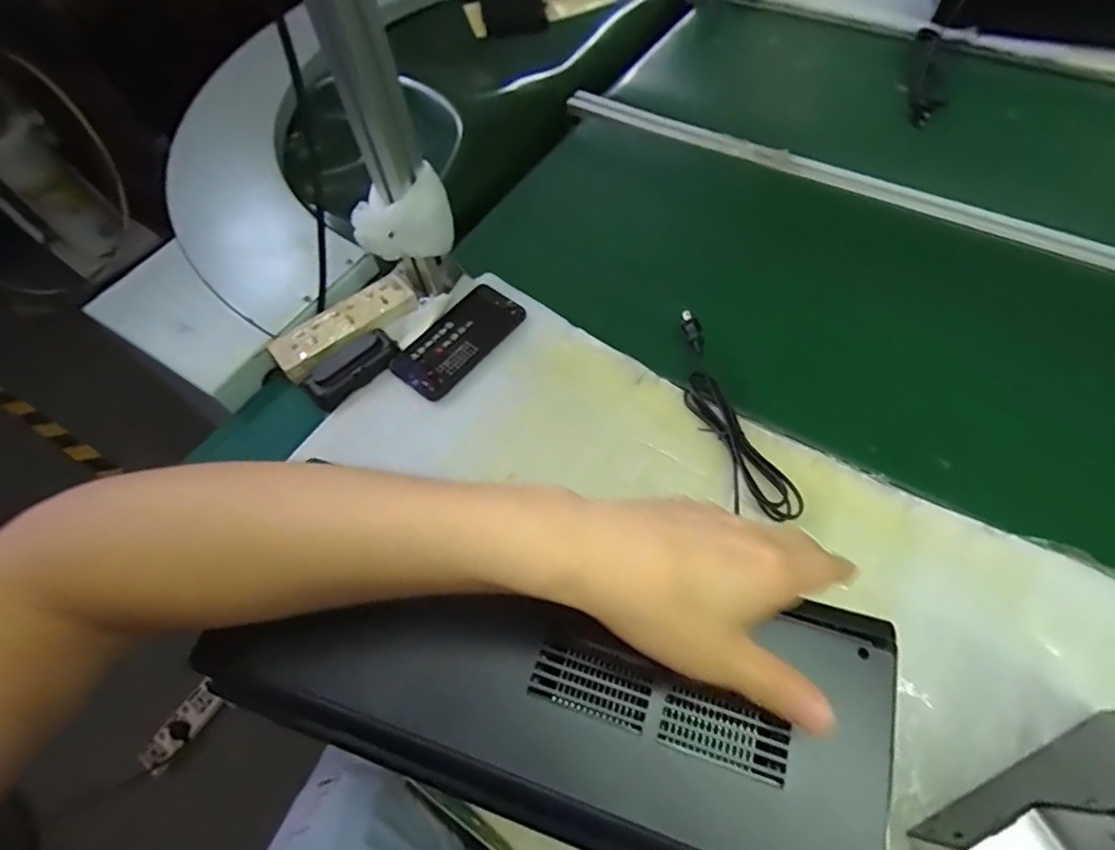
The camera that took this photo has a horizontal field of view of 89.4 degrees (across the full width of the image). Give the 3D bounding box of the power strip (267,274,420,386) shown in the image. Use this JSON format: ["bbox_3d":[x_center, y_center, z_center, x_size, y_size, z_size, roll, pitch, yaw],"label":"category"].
[{"bbox_3d":[-0.244,-0.115,0.647,0.166,0.026,0.054,-39,64,-19],"label":"power strip"}]

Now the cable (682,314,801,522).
[{"bbox_3d":[0.166,-0.014,0.565,0.052,0.021,0.243,-14,58,-5],"label":"cable"}]

